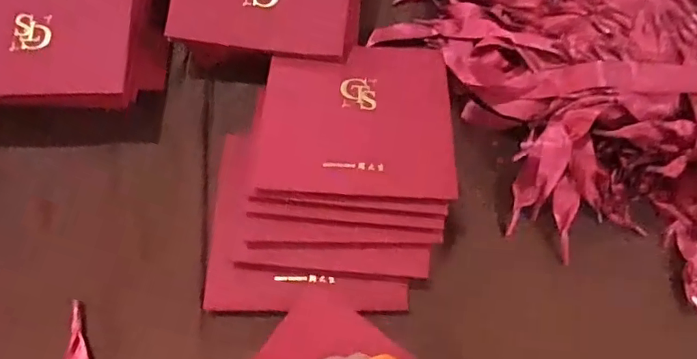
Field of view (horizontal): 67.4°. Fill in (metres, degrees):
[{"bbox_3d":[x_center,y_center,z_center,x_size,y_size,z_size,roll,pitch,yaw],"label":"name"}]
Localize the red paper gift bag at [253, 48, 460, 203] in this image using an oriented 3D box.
[{"bbox_3d":[0.005,-0.048,0.384,0.137,0.011,0.134,1,66,1],"label":"red paper gift bag"}]

